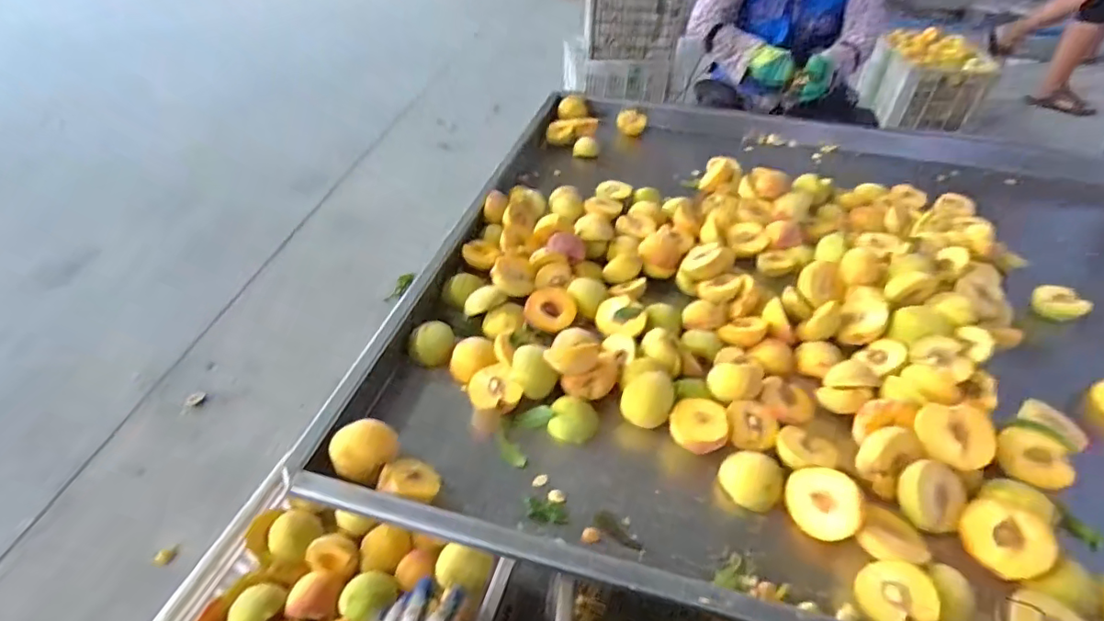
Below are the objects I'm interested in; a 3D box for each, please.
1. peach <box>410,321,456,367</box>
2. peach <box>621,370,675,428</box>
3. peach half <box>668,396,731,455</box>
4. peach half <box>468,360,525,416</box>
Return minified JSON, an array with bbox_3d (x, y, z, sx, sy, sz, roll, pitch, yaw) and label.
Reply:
[{"bbox_3d":[-0.160,0.045,0.699,0.058,0.048,0.046,-9,44,-12],"label":"peach"},{"bbox_3d":[0.113,0.103,0.613,0.057,0.044,0.055,1,43,-1],"label":"peach"},{"bbox_3d":[0.168,0.130,0.595,0.060,0.026,0.058,-2,43,-4],"label":"peach half"},{"bbox_3d":[-0.072,0.101,0.640,0.055,0.037,0.062,-22,48,-23],"label":"peach half"}]

